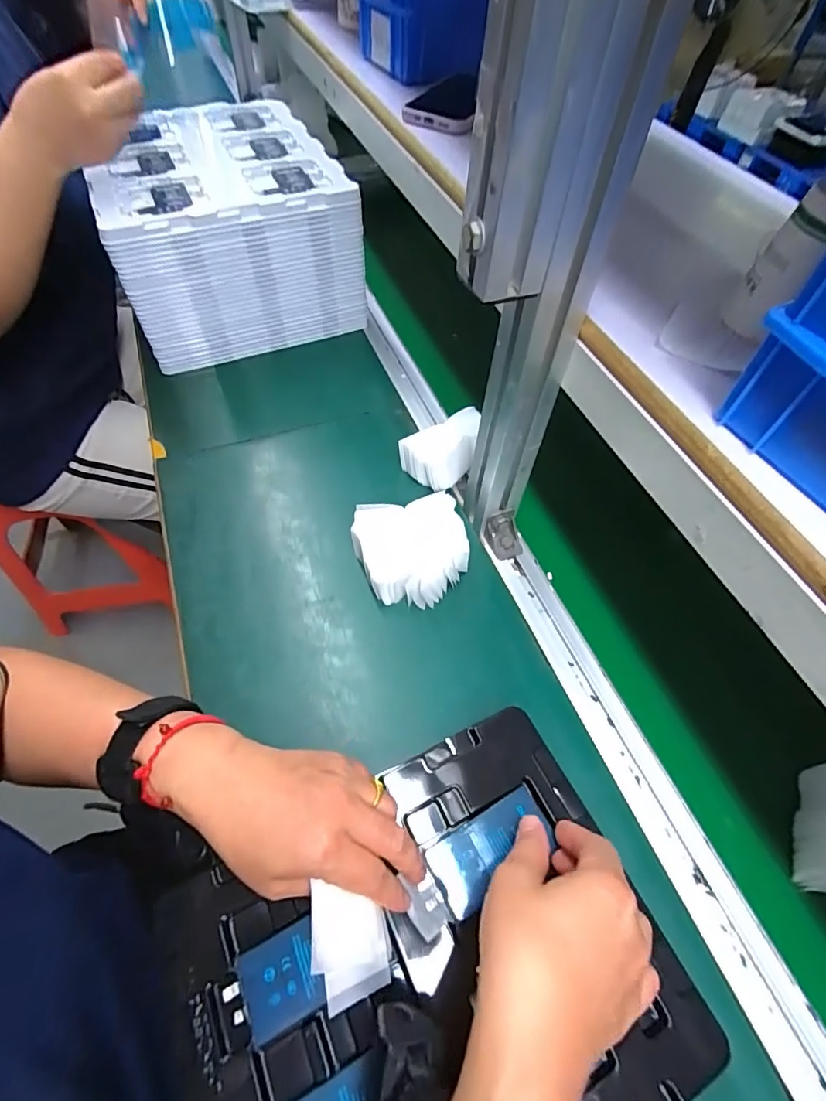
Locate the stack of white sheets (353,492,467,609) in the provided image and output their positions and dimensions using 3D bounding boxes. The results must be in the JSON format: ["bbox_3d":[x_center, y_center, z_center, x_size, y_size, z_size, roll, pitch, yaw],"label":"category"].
[{"bbox_3d":[-0.003,0.002,0.465,0.098,0.046,0.096,-8,58,-10],"label":"stack of white sheets"}]

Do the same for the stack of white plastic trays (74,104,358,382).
[{"bbox_3d":[-0.245,-0.426,0.661,0.279,0.179,0.296,-17,60,-15],"label":"stack of white plastic trays"}]

